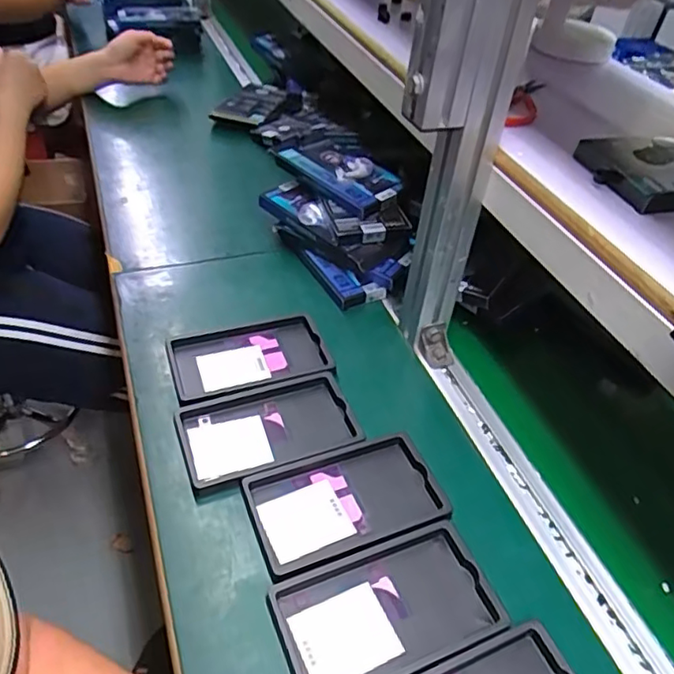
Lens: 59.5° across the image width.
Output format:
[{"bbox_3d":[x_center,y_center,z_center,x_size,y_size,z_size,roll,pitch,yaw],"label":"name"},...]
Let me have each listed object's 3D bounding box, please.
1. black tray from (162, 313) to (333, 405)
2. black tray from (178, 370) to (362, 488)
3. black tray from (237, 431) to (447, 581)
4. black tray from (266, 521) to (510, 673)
[{"bbox_3d":[-0.092,0.020,0.621,0.157,0.014,0.102,-12,45,-17],"label":"black tray"},{"bbox_3d":[-0.063,0.085,0.556,0.158,0.012,0.093,-14,46,-20],"label":"black tray"},{"bbox_3d":[0.008,0.139,0.505,0.157,0.011,0.097,-13,46,-18],"label":"black tray"},{"bbox_3d":[0.037,0.204,0.439,0.158,0.011,0.094,-13,46,-19],"label":"black tray"}]

